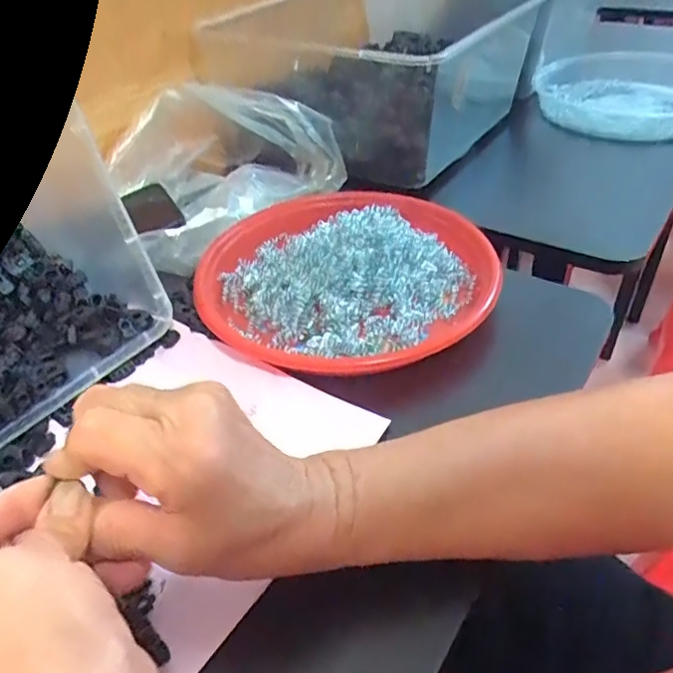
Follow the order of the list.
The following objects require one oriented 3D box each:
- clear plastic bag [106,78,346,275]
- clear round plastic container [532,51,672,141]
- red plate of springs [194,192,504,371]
[{"bbox_3d":[-0.131,-0.189,0.579,0.207,0.092,0.181,-34,48,-30],"label":"clear plastic bag"},{"bbox_3d":[0.382,-0.319,0.758,0.215,0.057,0.228,5,41,11],"label":"clear round plastic container"},{"bbox_3d":[0.010,-0.063,0.471,0.230,0.052,0.236,-2,40,2],"label":"red plate of springs"}]

